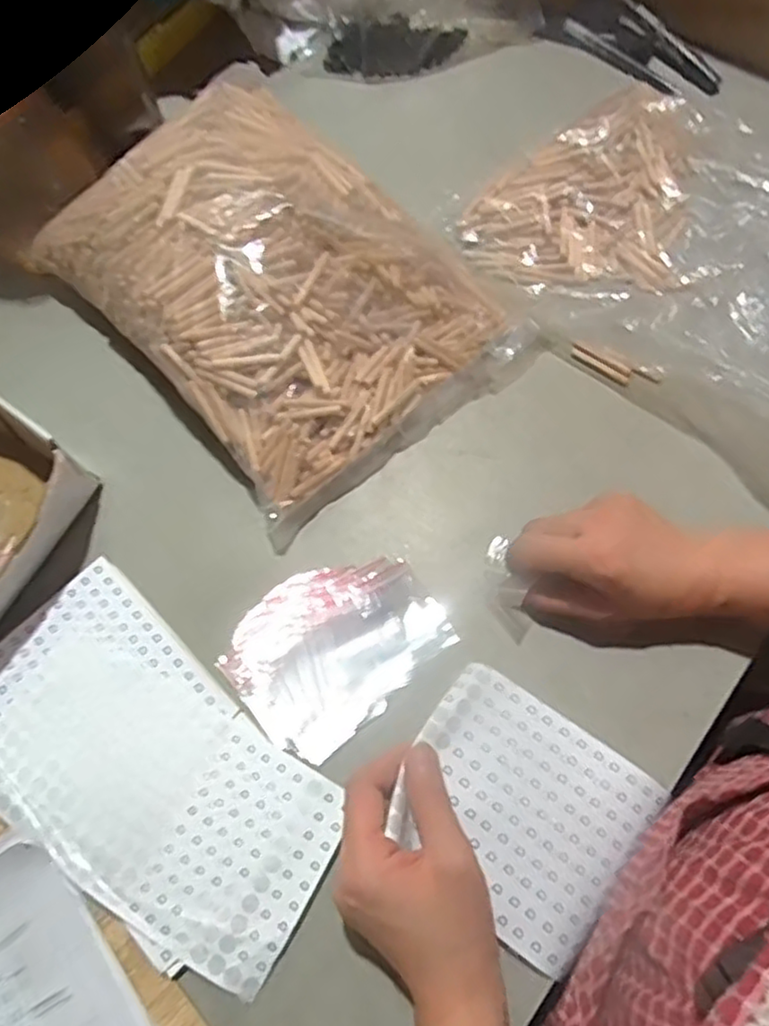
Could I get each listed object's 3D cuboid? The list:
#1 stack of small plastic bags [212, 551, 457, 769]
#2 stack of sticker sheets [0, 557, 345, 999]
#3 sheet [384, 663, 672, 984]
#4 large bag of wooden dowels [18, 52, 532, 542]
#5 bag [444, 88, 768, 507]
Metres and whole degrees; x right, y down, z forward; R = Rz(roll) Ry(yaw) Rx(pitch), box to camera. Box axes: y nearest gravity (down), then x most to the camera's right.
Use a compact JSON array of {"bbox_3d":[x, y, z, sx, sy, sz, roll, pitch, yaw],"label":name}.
[{"bbox_3d":[-0.033,0.085,0.453,0.138,0.010,0.105,-38,71,-13],"label":"stack of small plastic bags"},{"bbox_3d":[-0.151,0.156,0.426,0.262,0.013,0.139,35,73,15],"label":"stack of sticker sheets"},{"bbox_3d":[0.079,0.170,0.394,0.136,0.041,0.119,34,73,15],"label":"sheet"},{"bbox_3d":[-0.086,-0.188,0.525,0.255,0.095,0.330,-38,71,-13],"label":"large bag of wooden dowels"},{"bbox_3d":[0.241,-0.207,0.525,0.261,0.085,0.364,-43,72,-14],"label":"bag"}]

